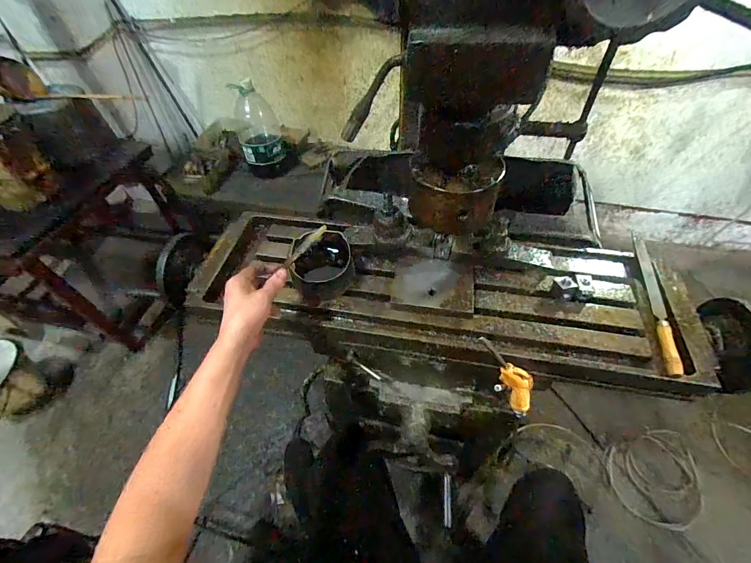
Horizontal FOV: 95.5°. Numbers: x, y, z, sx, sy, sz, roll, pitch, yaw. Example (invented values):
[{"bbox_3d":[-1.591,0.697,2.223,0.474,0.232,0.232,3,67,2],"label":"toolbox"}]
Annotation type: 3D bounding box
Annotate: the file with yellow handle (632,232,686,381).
[{"bbox_3d":[0.441,0.022,0.540,0.021,0.027,0.279,12,53,11],"label":"file with yellow handle"}]

